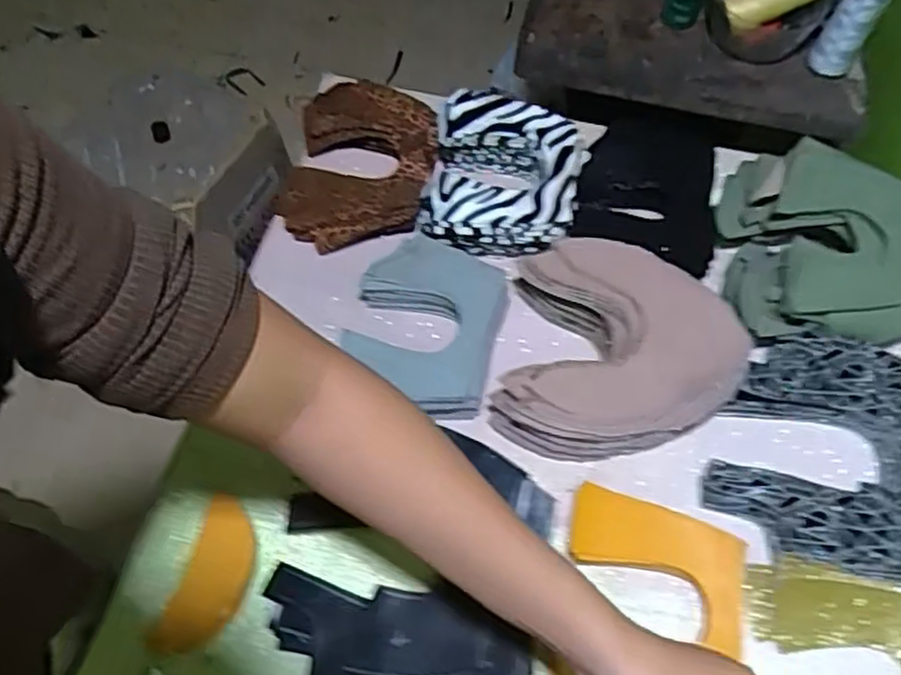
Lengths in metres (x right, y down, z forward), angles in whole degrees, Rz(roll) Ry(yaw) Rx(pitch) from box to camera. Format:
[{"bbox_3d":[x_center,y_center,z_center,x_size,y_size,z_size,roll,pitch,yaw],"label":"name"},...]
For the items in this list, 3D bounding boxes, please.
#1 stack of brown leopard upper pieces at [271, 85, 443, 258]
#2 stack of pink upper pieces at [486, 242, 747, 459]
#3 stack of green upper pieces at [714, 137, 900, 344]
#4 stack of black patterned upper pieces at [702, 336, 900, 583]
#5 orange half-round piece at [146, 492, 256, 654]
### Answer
[{"bbox_3d":[-0.090,-0.168,0.707,0.140,0.039,0.178,13,62,5],"label":"stack of brown leopard upper pieces"},{"bbox_3d":[0.138,0.010,0.599,0.184,0.058,0.182,11,62,4],"label":"stack of pink upper pieces"},{"bbox_3d":[0.338,-0.079,0.640,0.176,0.072,0.177,3,61,0],"label":"stack of green upper pieces"},{"bbox_3d":[0.305,0.091,0.571,0.184,0.038,0.179,12,62,4],"label":"stack of black patterned upper pieces"},{"bbox_3d":[-0.172,0.174,0.531,0.051,0.009,0.111,16,62,6],"label":"orange half-round piece"}]

